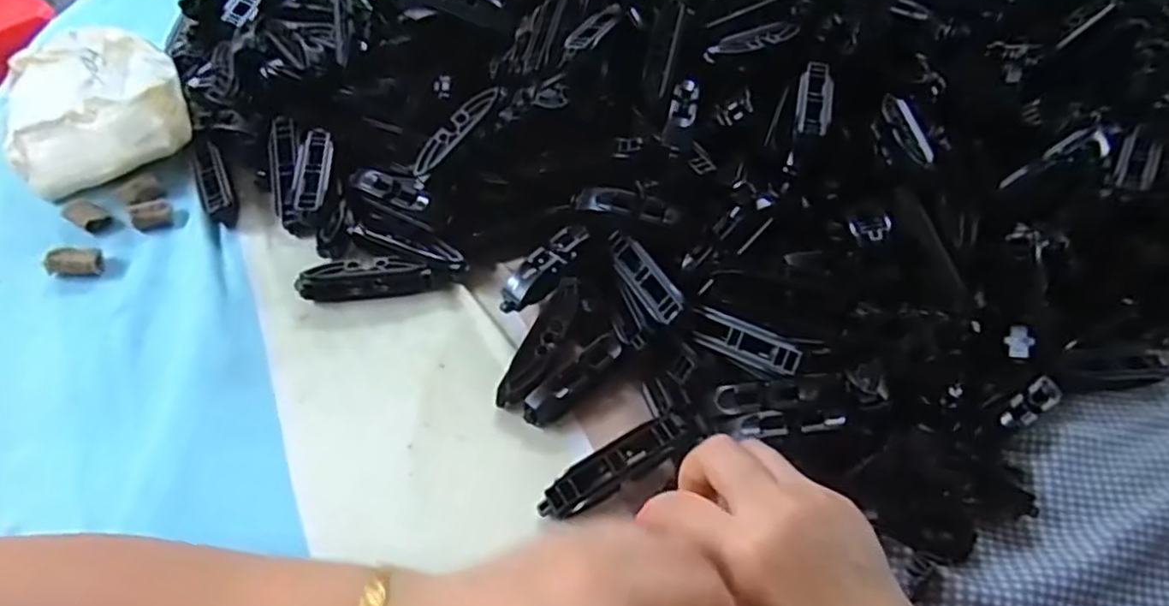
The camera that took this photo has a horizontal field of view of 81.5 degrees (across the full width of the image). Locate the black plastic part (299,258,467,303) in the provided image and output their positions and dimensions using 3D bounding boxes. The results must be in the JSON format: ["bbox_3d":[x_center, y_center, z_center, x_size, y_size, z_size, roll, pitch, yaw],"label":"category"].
[{"bbox_3d":[-0.119,-0.015,0.400,0.090,0.014,0.018,-5,52,-9],"label":"black plastic part"}]

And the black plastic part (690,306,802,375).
[{"bbox_3d":[0.084,0.020,0.358,0.063,0.013,0.018,24,52,36],"label":"black plastic part"}]

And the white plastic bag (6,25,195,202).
[{"bbox_3d":[-0.335,-0.143,0.456,0.108,0.043,0.142,-24,57,-22],"label":"white plastic bag"}]

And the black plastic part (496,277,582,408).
[{"bbox_3d":[-0.021,0.021,0.371,0.019,0.012,0.080,24,67,14],"label":"black plastic part"}]

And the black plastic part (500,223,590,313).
[{"bbox_3d":[-0.021,-0.020,0.390,0.020,0.018,0.064,33,56,20],"label":"black plastic part"}]

